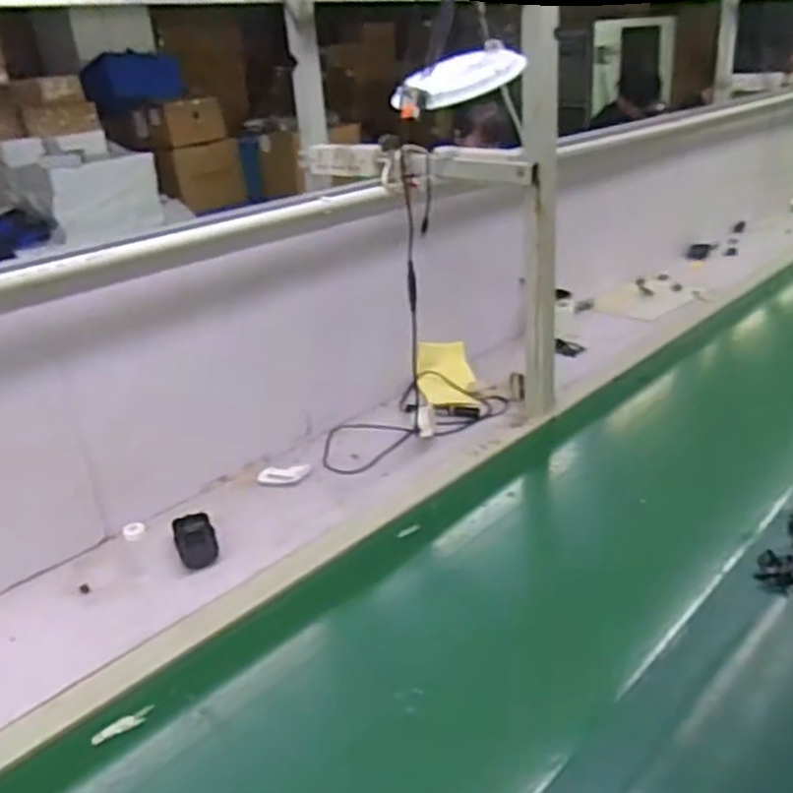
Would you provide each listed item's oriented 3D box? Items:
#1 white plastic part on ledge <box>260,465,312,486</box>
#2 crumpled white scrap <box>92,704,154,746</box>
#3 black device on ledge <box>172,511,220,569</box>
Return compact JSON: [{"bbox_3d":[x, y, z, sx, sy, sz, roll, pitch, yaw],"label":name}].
[{"bbox_3d":[-0.174,0.123,1.172,0.077,0.008,0.052,-5,26,-2],"label":"white plastic part on ledge"},{"bbox_3d":[-0.275,0.332,0.763,0.061,0.006,0.015,-19,30,-27],"label":"crumpled white scrap"},{"bbox_3d":[-0.270,0.191,1.018,0.052,0.021,0.111,-14,28,-19],"label":"black device on ledge"}]

